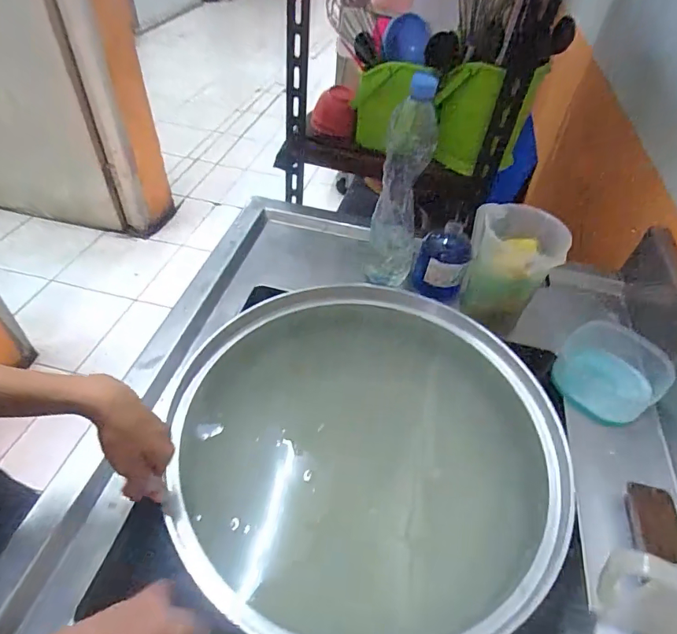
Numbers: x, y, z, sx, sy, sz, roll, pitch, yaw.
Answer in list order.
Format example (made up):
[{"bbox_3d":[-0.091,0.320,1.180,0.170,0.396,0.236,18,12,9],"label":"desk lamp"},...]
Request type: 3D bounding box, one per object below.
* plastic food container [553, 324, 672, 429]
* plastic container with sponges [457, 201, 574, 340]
[{"bbox_3d":[0.388,0.078,0.647,0.140,0.044,0.142,-45,54,3],"label":"plastic food container"},{"bbox_3d":[0.263,-0.076,0.689,0.120,0.145,0.138,9,46,3],"label":"plastic container with sponges"}]

